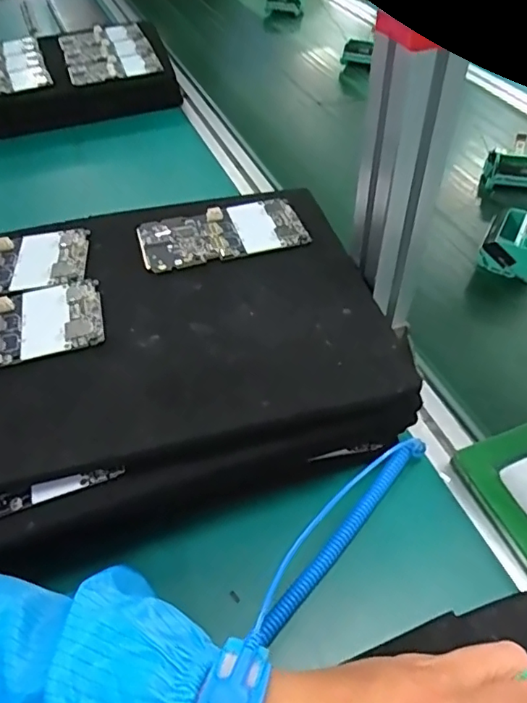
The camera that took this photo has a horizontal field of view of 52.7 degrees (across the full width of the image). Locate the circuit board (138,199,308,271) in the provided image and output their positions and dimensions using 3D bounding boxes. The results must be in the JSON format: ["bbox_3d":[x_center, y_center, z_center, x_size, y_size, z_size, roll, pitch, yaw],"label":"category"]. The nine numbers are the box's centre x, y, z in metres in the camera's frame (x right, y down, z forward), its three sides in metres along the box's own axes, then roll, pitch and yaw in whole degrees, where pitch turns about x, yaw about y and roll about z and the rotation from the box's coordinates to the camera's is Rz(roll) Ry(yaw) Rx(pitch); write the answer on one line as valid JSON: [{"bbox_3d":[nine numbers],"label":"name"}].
[{"bbox_3d":[-0.034,-0.097,0.429,0.129,0.005,0.064,-14,50,-10],"label":"circuit board"}]

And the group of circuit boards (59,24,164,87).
[{"bbox_3d":[-0.240,-0.461,0.815,0.128,0.014,0.187,-17,50,-12],"label":"group of circuit boards"}]

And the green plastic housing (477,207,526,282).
[{"bbox_3d":[0.254,-0.109,0.539,0.059,0.032,0.067,18,52,18],"label":"green plastic housing"}]

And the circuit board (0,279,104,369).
[{"bbox_3d":[-0.176,-0.017,0.362,0.127,0.008,0.064,-13,49,-9],"label":"circuit board"}]

